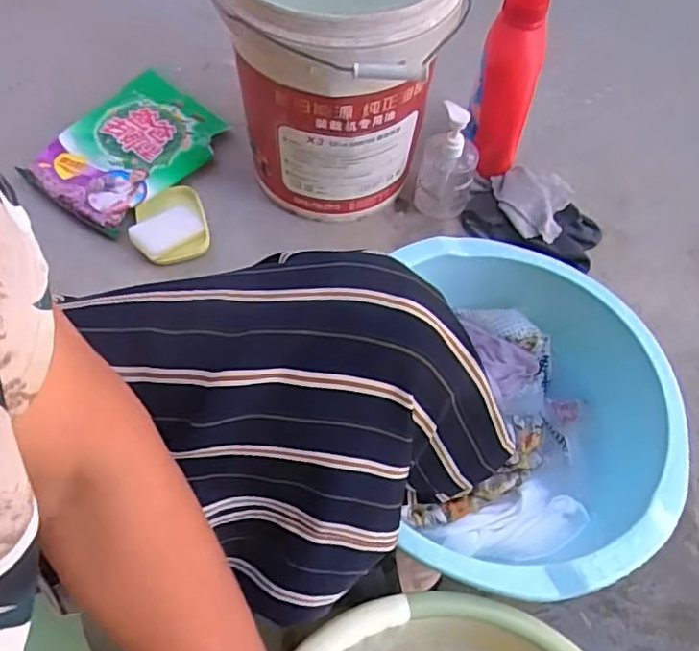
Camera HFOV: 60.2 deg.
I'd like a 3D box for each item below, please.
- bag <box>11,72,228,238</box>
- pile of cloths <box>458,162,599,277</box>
[{"bbox_3d":[-0.366,-0.299,0.991,0.225,0.034,0.305,32,62,17],"label":"bag"},{"bbox_3d":[0.296,-0.182,0.957,0.209,0.066,0.135,26,60,14],"label":"pile of cloths"}]

